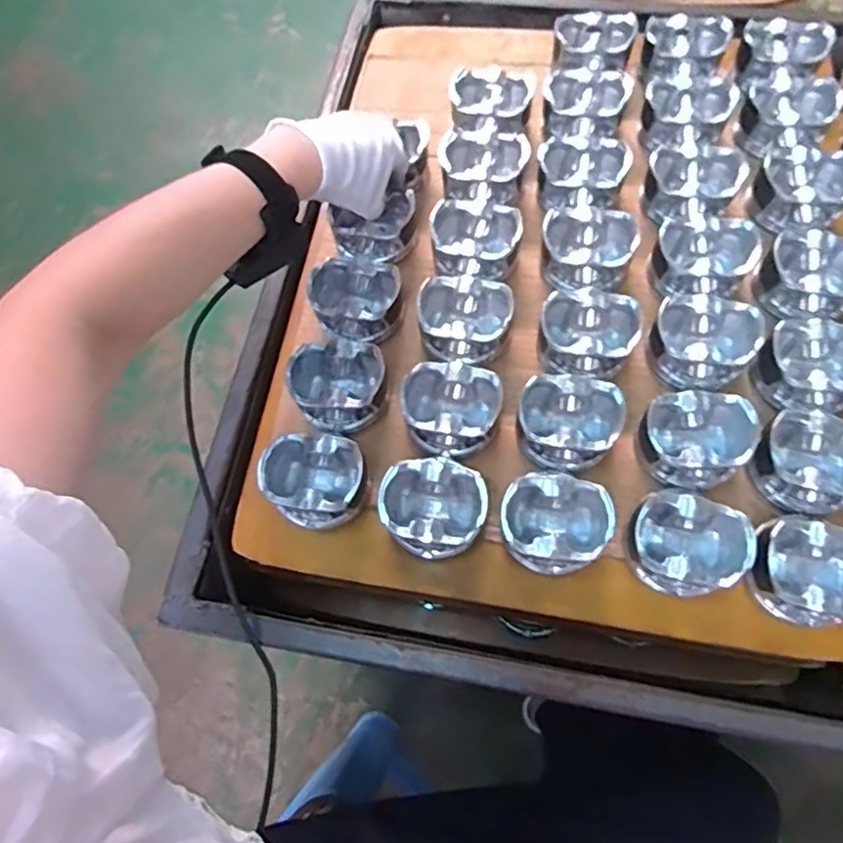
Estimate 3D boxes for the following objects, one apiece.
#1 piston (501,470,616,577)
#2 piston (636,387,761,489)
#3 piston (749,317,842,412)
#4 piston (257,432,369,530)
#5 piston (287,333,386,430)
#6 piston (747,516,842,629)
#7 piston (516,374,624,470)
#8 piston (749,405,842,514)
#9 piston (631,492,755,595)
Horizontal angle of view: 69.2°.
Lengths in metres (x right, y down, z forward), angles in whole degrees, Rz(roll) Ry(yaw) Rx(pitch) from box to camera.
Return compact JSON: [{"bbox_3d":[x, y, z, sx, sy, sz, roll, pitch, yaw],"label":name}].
[{"bbox_3d":[0.104,0.078,0.476,0.080,0.045,0.075,-1,69,2],"label":"piston"},{"bbox_3d":[0.219,0.013,0.490,0.083,0.044,0.075,-16,69,-3],"label":"piston"},{"bbox_3d":[0.327,-0.048,0.508,0.083,0.046,0.090,-1,69,2],"label":"piston"},{"bbox_3d":[-0.089,0.049,0.502,0.082,0.044,0.069,3,69,4],"label":"piston"},{"bbox_3d":[-0.073,-0.035,0.533,0.080,0.042,0.082,-36,72,-10],"label":"piston"},{"bbox_3d":[0.287,0.108,0.449,0.080,0.050,0.081,-1,69,2],"label":"piston"},{"bbox_3d":[0.121,0.000,0.500,0.079,0.049,0.072,-1,69,2],"label":"piston"},{"bbox_3d":[0.308,0.029,0.480,0.081,0.046,0.083,-1,69,2],"label":"piston"},{"bbox_3d":[0.200,0.096,0.469,0.083,0.056,0.068,21,71,10],"label":"piston"}]

